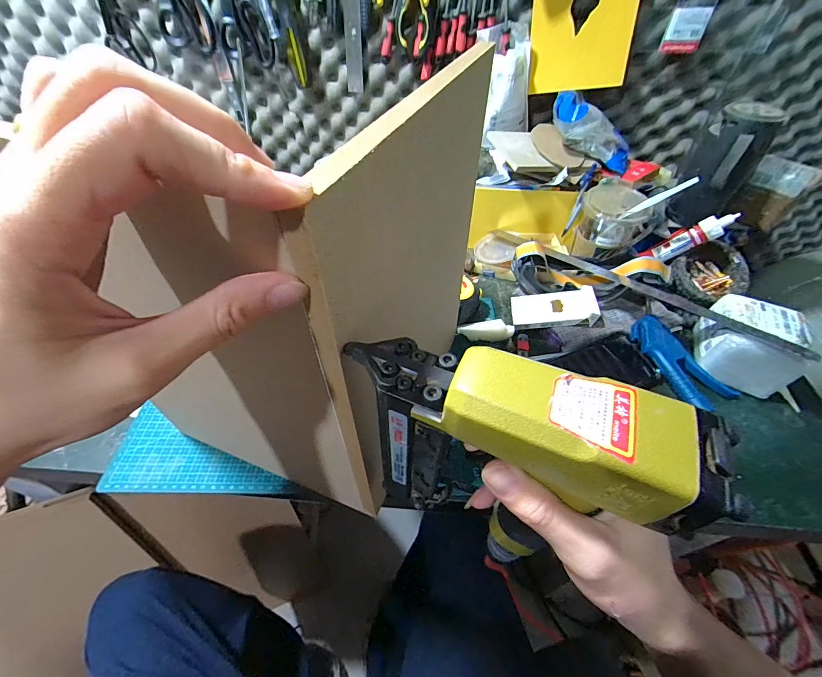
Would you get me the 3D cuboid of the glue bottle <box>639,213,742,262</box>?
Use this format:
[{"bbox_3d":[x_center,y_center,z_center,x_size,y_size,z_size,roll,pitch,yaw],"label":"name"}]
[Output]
[{"bbox_3d":[0.405,-0.145,0.540,0.024,0.117,0.025,41,47,-21],"label":"glue bottle"}]

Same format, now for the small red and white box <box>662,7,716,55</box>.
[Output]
[{"bbox_3d":[0.397,-0.444,0.532,0.047,0.050,0.015,15,50,13],"label":"small red and white box"}]

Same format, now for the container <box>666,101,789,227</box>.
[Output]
[{"bbox_3d":[0.408,-0.222,0.496,0.076,0.143,0.063,33,56,26],"label":"container"}]

